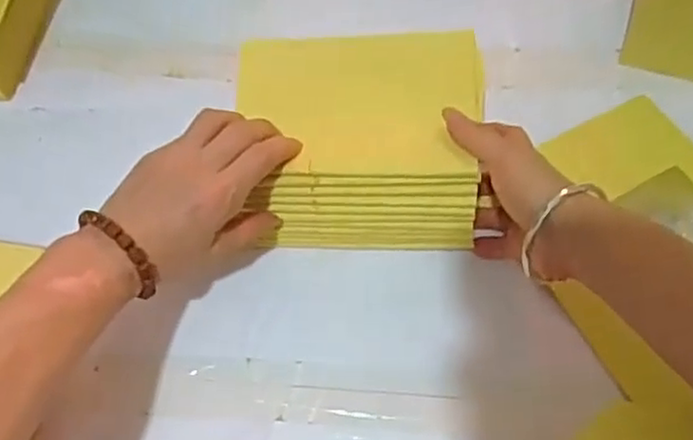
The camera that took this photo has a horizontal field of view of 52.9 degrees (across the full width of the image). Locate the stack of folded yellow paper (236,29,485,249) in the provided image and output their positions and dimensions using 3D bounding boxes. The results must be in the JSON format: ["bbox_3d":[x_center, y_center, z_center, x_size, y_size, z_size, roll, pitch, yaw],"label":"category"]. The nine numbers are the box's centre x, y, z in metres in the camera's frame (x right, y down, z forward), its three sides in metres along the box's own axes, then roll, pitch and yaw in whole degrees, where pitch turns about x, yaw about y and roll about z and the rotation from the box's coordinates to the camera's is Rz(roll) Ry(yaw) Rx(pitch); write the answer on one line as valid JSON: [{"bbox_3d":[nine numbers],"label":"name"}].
[{"bbox_3d":[0.009,-0.052,0.467,0.153,0.081,0.126,-2,63,3],"label":"stack of folded yellow paper"}]

